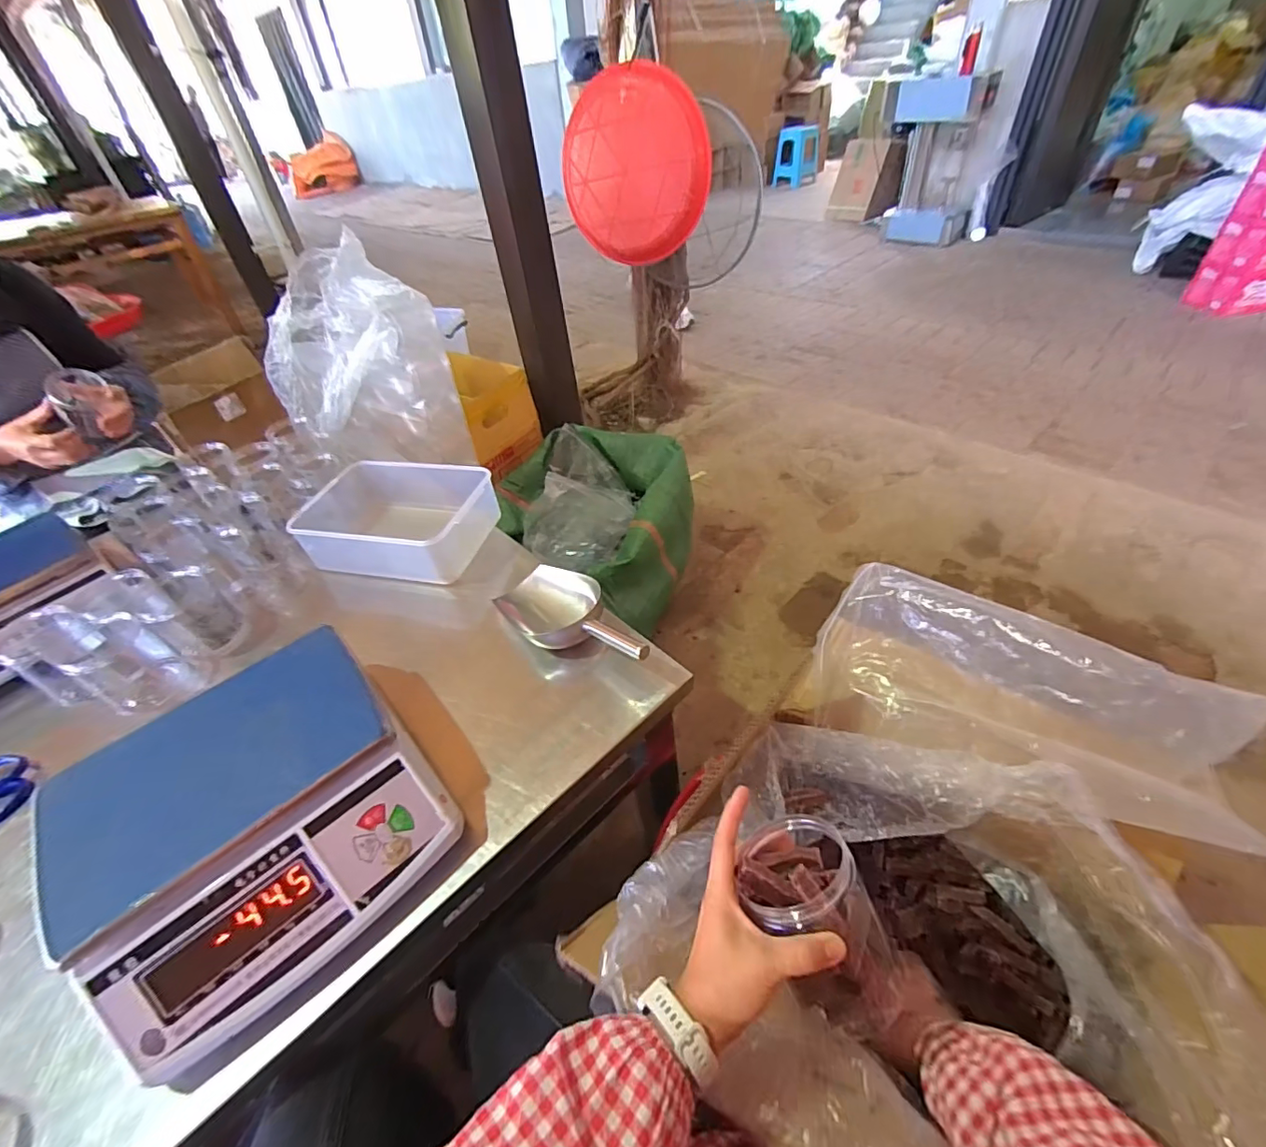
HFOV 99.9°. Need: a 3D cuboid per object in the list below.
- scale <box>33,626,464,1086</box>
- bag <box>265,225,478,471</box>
[{"bbox_3d":[-0.340,0.213,0.478,0.269,0.100,0.264,-34,50,-27],"label":"scale"},{"bbox_3d":[-0.595,-0.422,1.140,0.317,0.377,0.342,-31,49,-24],"label":"bag"}]

